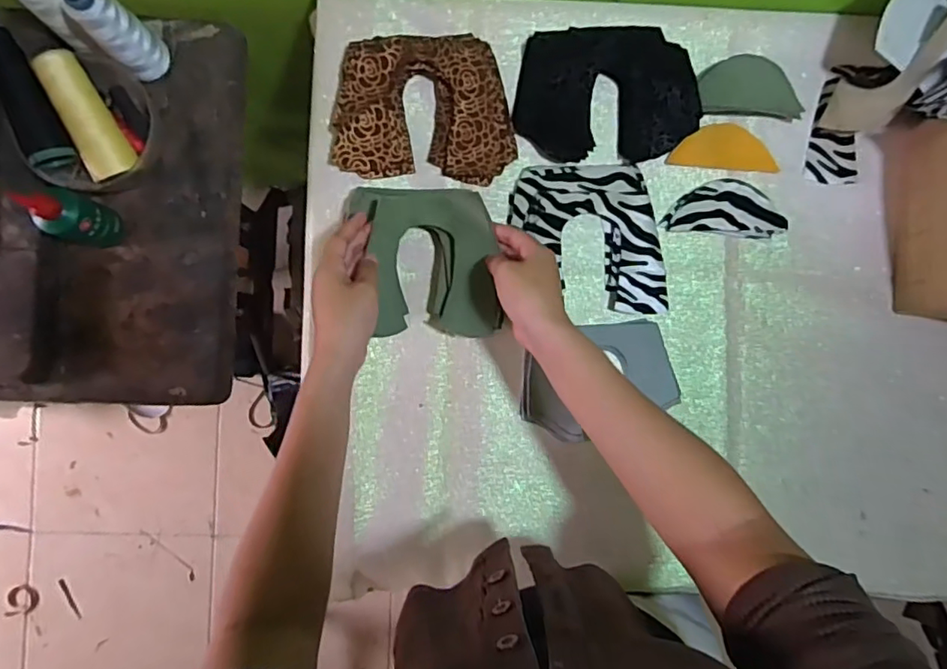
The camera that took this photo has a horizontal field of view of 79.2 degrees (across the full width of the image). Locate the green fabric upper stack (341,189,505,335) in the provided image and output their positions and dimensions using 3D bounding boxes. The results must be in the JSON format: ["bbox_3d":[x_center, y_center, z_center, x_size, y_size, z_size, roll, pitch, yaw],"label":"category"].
[{"bbox_3d":[-0.048,-0.068,0.552,0.134,0.059,0.138,-3,89,-2],"label":"green fabric upper stack"}]

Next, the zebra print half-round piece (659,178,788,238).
[{"bbox_3d":[0.258,-0.129,0.586,0.117,0.005,0.054,4,91,2],"label":"zebra print half-round piece"}]

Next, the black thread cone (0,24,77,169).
[{"bbox_3d":[-0.393,-0.207,0.502,0.034,0.034,0.115,-17,109,-2],"label":"black thread cone"}]

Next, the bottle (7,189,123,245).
[{"bbox_3d":[-0.373,-0.108,0.529,0.045,0.107,0.044,0,89,-2],"label":"bottle"}]

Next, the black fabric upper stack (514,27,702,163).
[{"bbox_3d":[0.136,-0.240,0.571,0.174,0.028,0.122,3,88,-2],"label":"black fabric upper stack"}]

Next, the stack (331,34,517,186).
[{"bbox_3d":[-0.050,-0.223,0.567,0.174,0.026,0.138,-4,89,-2],"label":"stack"}]

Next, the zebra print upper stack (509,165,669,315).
[{"bbox_3d":[0.117,-0.097,0.577,0.150,0.013,0.149,-1,89,-2],"label":"zebra print upper stack"}]

